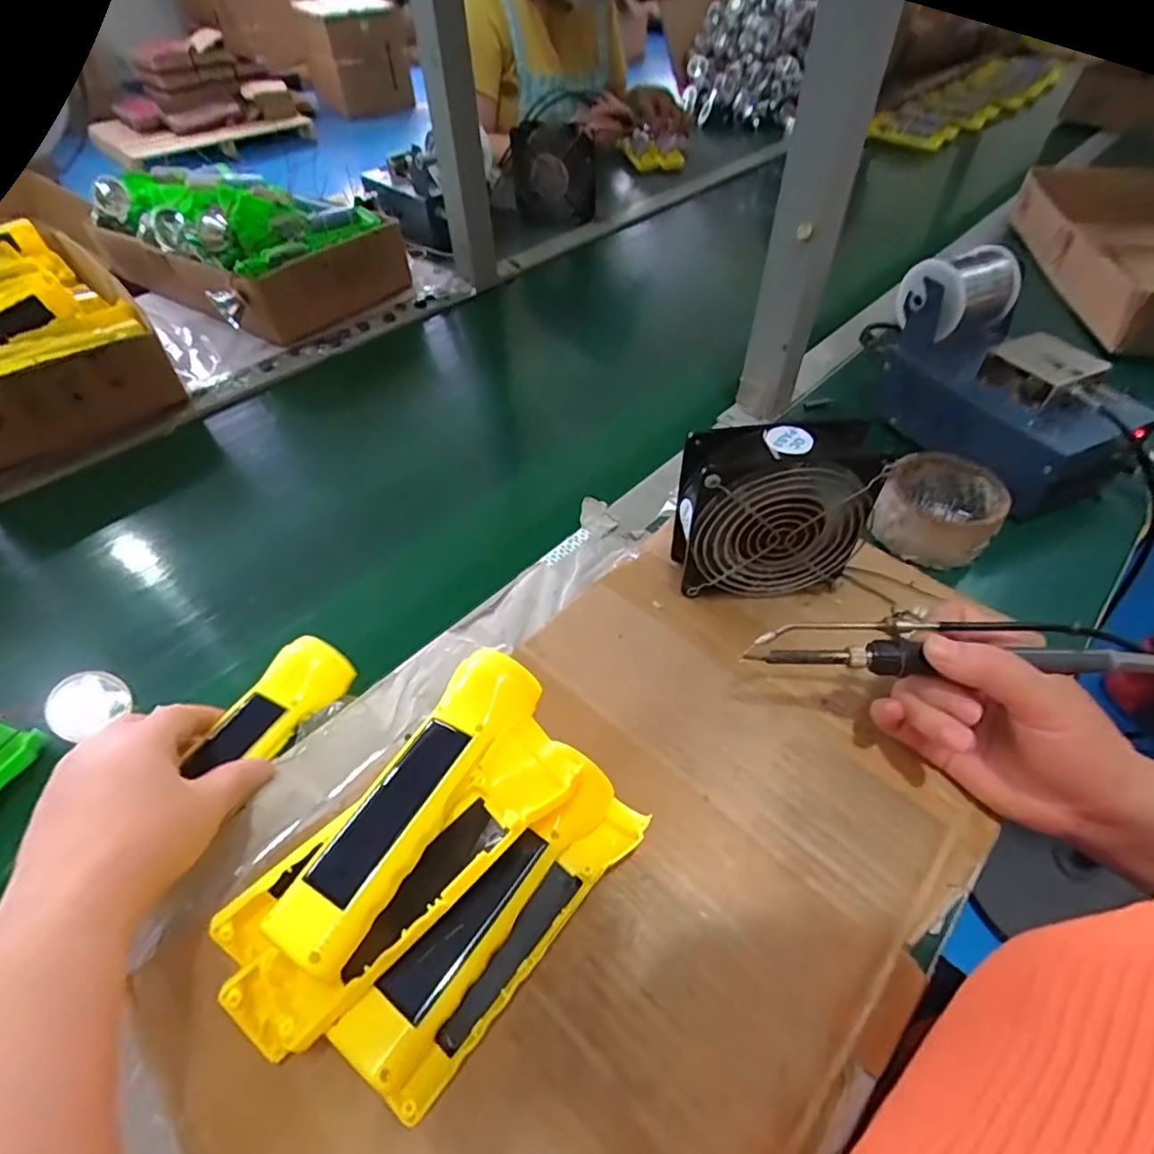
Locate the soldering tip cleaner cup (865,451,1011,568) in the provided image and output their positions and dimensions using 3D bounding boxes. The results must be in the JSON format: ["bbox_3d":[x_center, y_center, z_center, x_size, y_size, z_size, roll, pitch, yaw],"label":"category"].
[{"bbox_3d":[0.283,-0.053,0.474,0.084,0.049,0.082,27,55,21],"label":"soldering tip cleaner cup"}]

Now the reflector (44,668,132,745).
[{"bbox_3d":[-0.318,0.083,0.390,0.015,0.042,0.043,-10,31,39],"label":"reflector"}]

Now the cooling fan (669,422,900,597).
[{"bbox_3d":[0.131,-0.037,0.408,0.123,0.128,0.044,1,50,1],"label":"cooling fan"}]

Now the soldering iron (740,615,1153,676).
[{"bbox_3d":[0.203,0.038,0.331,0.209,0.014,0.028,0,47,11],"label":"soldering iron"}]

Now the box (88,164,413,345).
[{"bbox_3d":[-0.450,-0.451,0.793,0.428,0.114,0.236,27,55,21],"label":"box"}]

